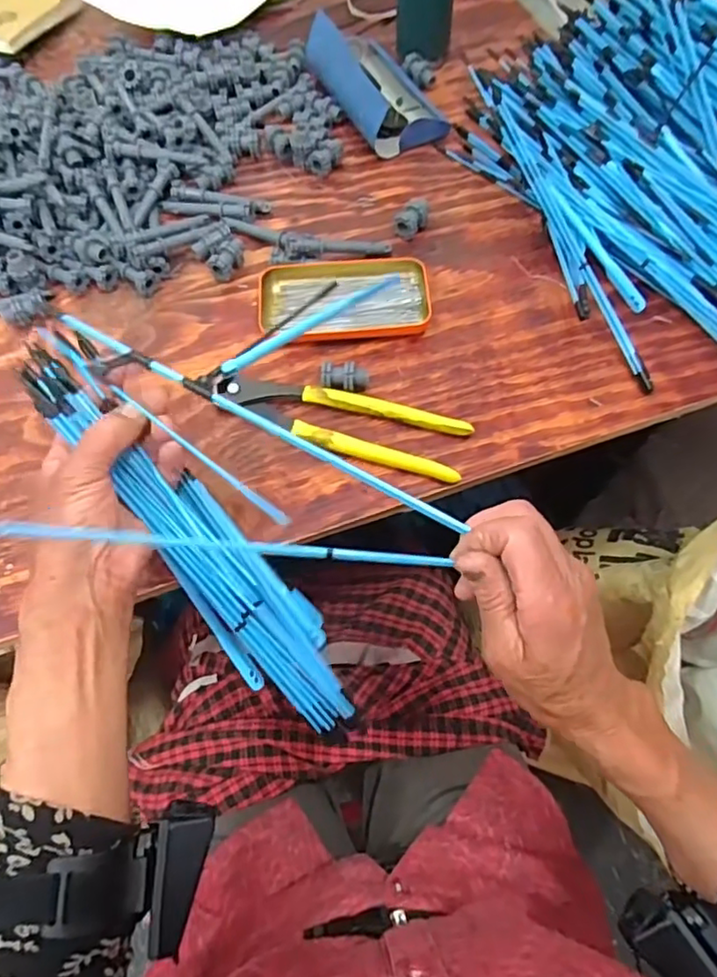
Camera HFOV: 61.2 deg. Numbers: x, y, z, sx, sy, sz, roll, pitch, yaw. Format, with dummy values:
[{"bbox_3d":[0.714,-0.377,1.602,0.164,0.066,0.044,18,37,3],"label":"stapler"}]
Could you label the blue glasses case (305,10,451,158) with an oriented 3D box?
[{"bbox_3d":[0.019,-0.424,0.624,0.090,0.053,0.168,-24,67,-10],"label":"blue glasses case"}]

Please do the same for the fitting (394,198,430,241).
[{"bbox_3d":[0.050,-0.250,0.563,0.021,0.024,0.035,31,69,15],"label":"fitting"}]

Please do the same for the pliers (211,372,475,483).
[{"bbox_3d":[-0.016,-0.051,0.475,0.200,0.016,0.053,14,66,8],"label":"pliers"}]

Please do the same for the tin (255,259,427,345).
[{"bbox_3d":[-0.013,-0.167,0.527,0.145,0.018,0.081,-4,65,-1],"label":"tin"}]

